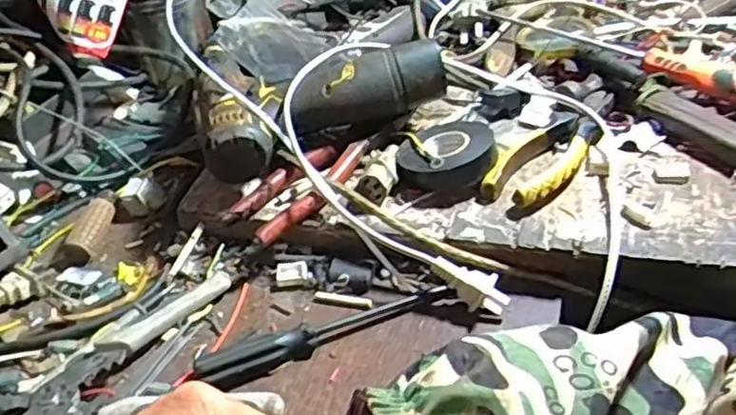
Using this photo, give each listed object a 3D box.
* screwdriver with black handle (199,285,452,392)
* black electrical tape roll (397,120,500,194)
[{"bbox_3d":[-0.024,0.076,0.455,0.171,0.021,0.021,-19,41,-16],"label":"screwdriver with black handle"},{"bbox_3d":[0.060,-0.041,0.541,0.072,0.032,0.061,-4,39,3],"label":"black electrical tape roll"}]

